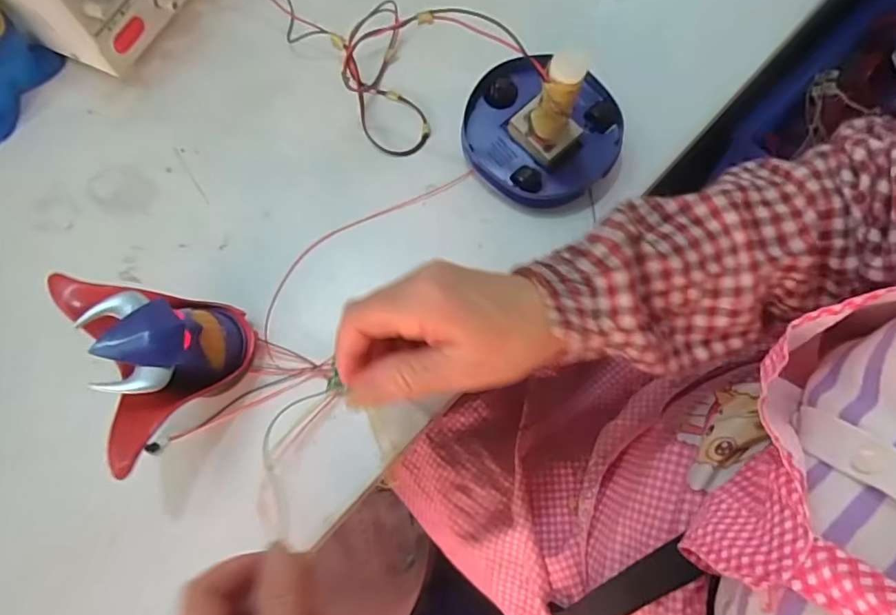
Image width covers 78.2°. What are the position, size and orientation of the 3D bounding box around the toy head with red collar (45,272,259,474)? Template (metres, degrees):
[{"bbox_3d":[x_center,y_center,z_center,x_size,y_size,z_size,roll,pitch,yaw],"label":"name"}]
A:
[{"bbox_3d":[-0.167,0.021,0.332,0.084,0.070,0.128,-29,73,-9],"label":"toy head with red collar"}]

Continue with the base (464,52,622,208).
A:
[{"bbox_3d":[0.065,-0.125,0.394,0.108,0.036,0.100,38,76,13],"label":"base"}]

